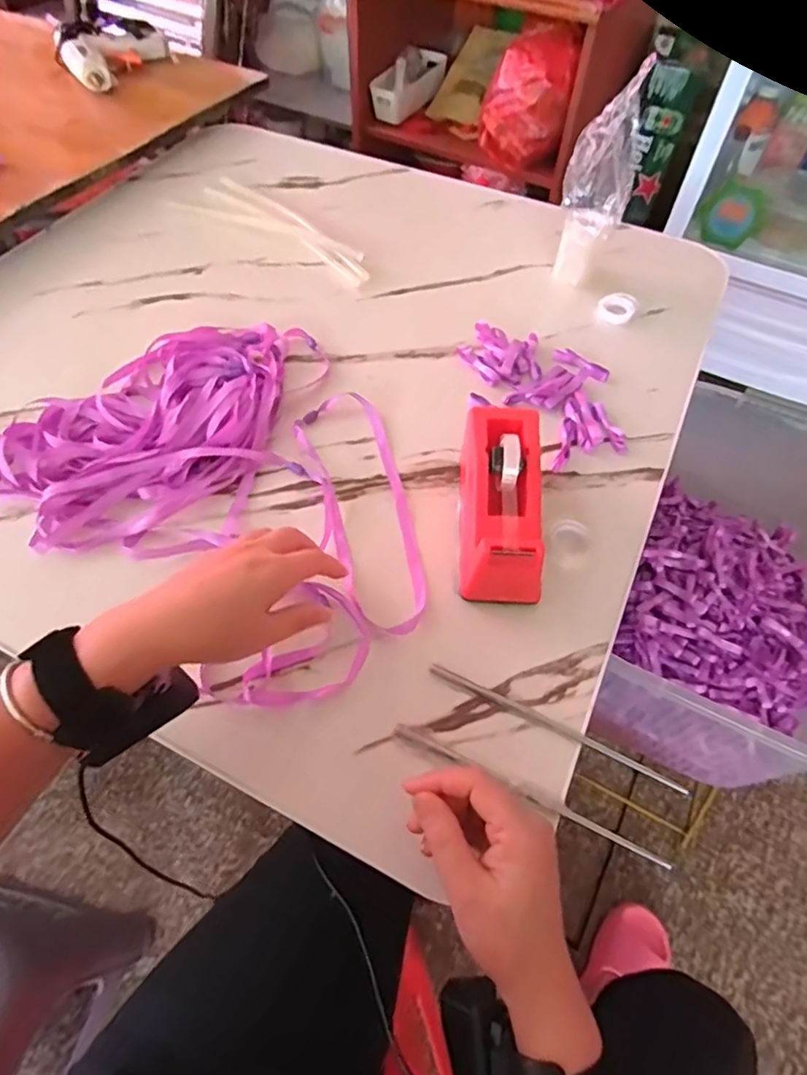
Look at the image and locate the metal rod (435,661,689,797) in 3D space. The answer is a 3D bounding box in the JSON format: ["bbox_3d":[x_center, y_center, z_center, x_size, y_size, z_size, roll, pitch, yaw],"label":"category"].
[{"bbox_3d":[0.105,0.128,0.390,0.184,0.004,0.010,23,58,13],"label":"metal rod"}]

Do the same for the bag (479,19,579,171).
[{"bbox_3d":[0.300,-1.067,1.378,0.192,0.244,0.133,10,56,4],"label":"bag"}]

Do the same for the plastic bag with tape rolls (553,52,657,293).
[{"bbox_3d":[0.204,-0.365,0.602,0.063,0.188,0.063,23,58,13],"label":"plastic bag with tape rolls"}]

